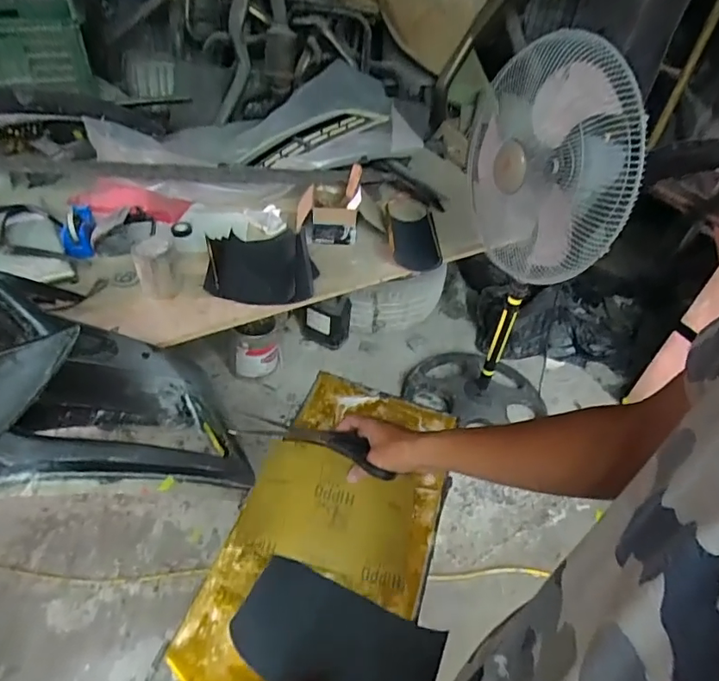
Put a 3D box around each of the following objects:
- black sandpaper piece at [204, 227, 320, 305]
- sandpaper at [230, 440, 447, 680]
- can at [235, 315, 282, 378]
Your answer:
[{"bbox_3d":[-0.287,-0.215,1.442,0.296,0.059,0.313,-6,45,-14],"label":"black sandpaper piece"},{"bbox_3d":[-0.028,0.276,0.577,0.251,0.028,0.277,17,62,5],"label":"sandpaper"},{"bbox_3d":[-0.339,0.027,1.680,0.138,0.215,0.129,4,43,-4],"label":"can"}]

